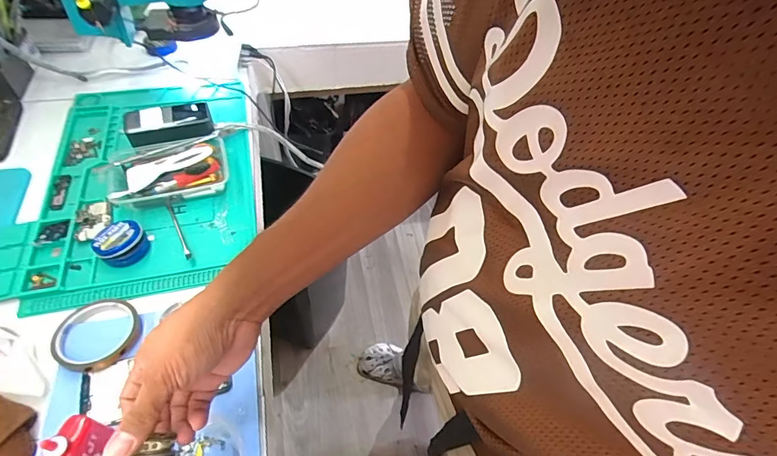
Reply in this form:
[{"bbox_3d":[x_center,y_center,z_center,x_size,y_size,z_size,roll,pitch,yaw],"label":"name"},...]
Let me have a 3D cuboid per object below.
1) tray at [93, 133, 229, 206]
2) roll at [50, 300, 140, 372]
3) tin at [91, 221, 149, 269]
[{"bbox_3d":[-0.339,-0.085,0.644,0.183,0.044,0.106,-19,57,-18],"label":"tray"},{"bbox_3d":[-0.346,0.124,0.501,0.092,0.015,0.088,2,53,-3],"label":"roll"},{"bbox_3d":[-0.365,0.017,0.573,0.060,0.029,0.058,2,53,-3],"label":"tin"}]

